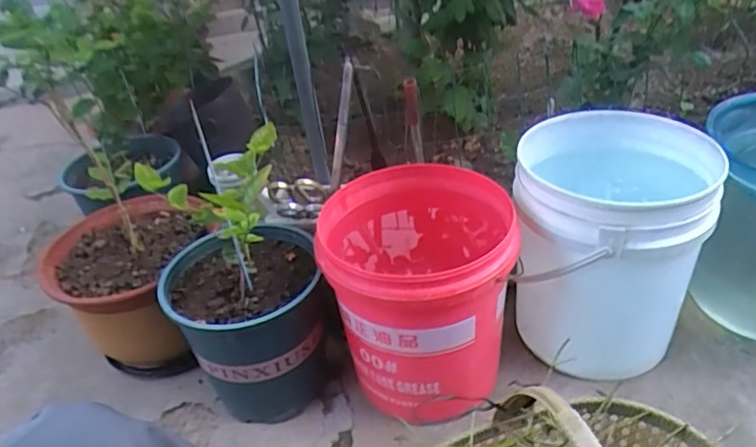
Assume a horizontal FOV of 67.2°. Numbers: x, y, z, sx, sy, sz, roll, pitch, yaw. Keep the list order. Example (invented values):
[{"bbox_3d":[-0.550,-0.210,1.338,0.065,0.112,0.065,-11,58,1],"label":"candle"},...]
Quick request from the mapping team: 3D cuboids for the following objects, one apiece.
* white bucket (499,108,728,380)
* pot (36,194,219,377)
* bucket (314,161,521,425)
[{"bbox_3d":[0.363,0.036,0.931,0.276,0.337,0.276,7,36,21],"label":"white bucket"},{"bbox_3d":[-0.451,0.116,1.081,0.269,0.230,0.272,-5,33,4],"label":"pot"},{"bbox_3d":[0.061,0.114,0.910,0.277,0.313,0.267,-5,33,4],"label":"bucket"}]

